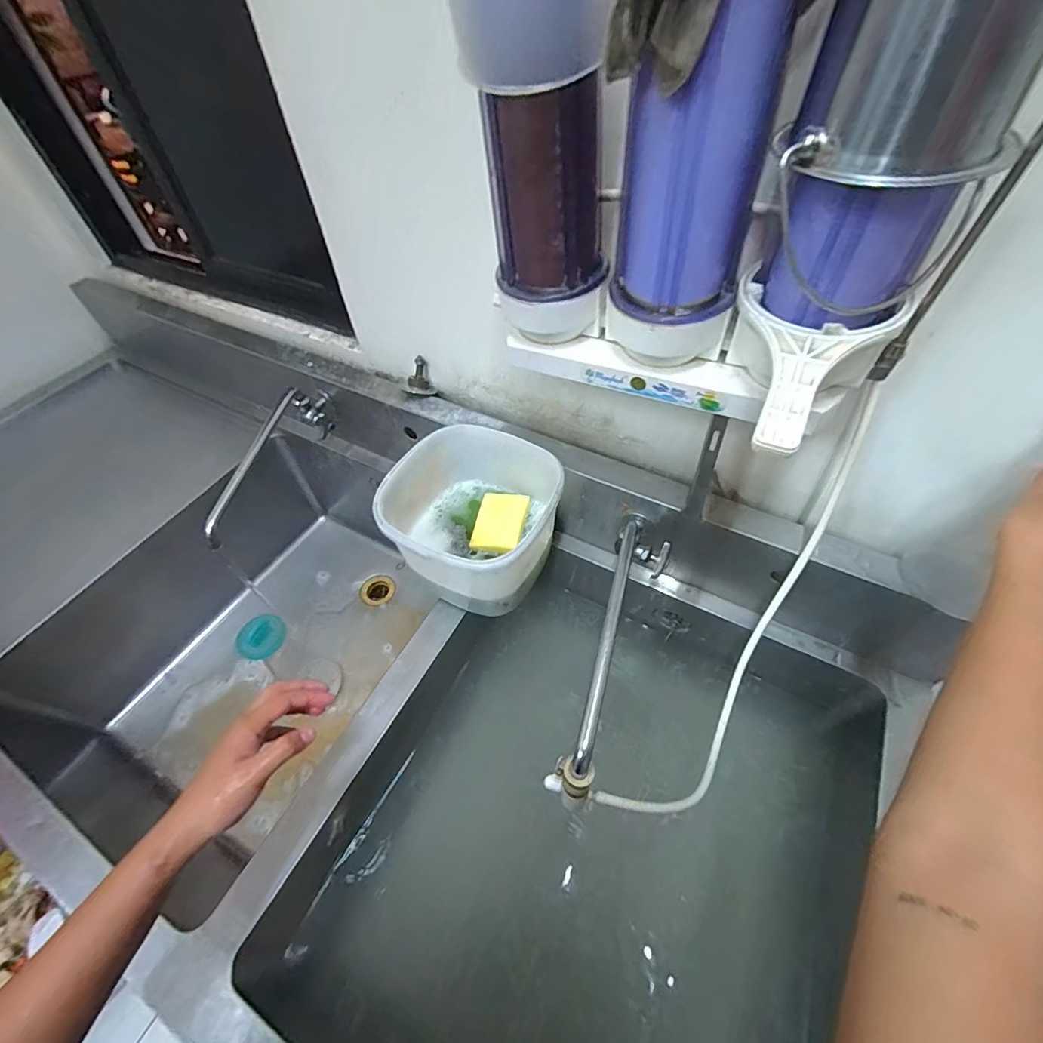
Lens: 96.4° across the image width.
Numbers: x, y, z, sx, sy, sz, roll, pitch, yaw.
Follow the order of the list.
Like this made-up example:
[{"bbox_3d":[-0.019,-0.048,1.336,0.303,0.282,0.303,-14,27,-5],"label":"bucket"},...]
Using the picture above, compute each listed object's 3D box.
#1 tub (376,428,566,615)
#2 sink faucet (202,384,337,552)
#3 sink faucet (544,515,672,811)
[{"bbox_3d":[-0.064,-0.004,0.687,0.227,0.158,0.239,15,53,13],"label":"tub"},{"bbox_3d":[-0.372,-0.103,0.727,0.057,0.087,0.346,5,52,6],"label":"sink faucet"},{"bbox_3d":[0.106,0.121,0.530,0.060,0.081,0.361,20,55,17],"label":"sink faucet"}]

